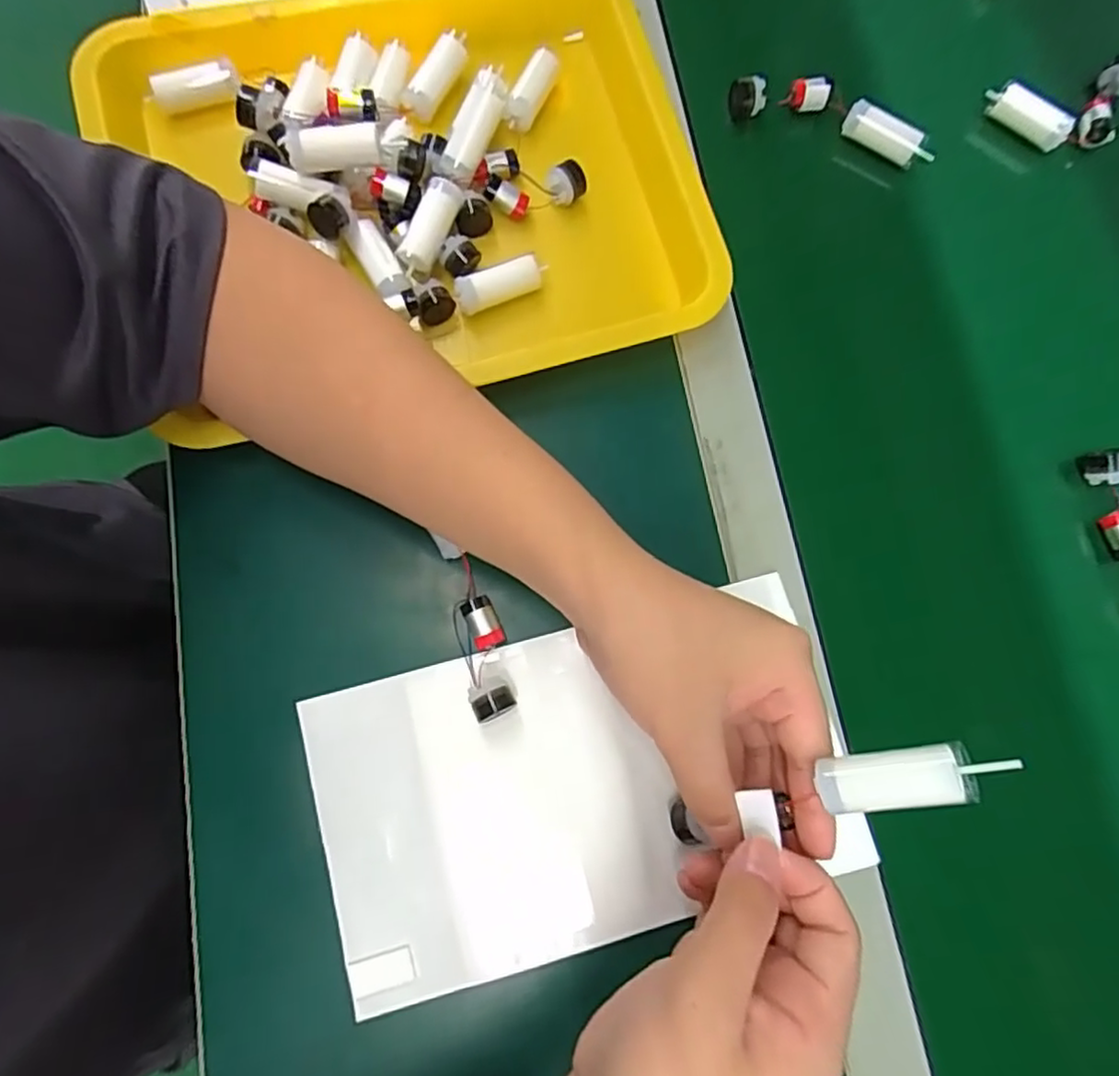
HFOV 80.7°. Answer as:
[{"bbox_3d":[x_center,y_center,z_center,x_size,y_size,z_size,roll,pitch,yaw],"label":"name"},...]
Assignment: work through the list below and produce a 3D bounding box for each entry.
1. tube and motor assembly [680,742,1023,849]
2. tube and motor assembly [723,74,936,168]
[{"bbox_3d":[0.101,0.108,0.271,0.020,0.150,0.024,-1,64,-43],"label":"tube and motor assembly"},{"bbox_3d":[0.179,-0.277,0.430,0.132,0.030,0.029,17,72,7],"label":"tube and motor assembly"}]

